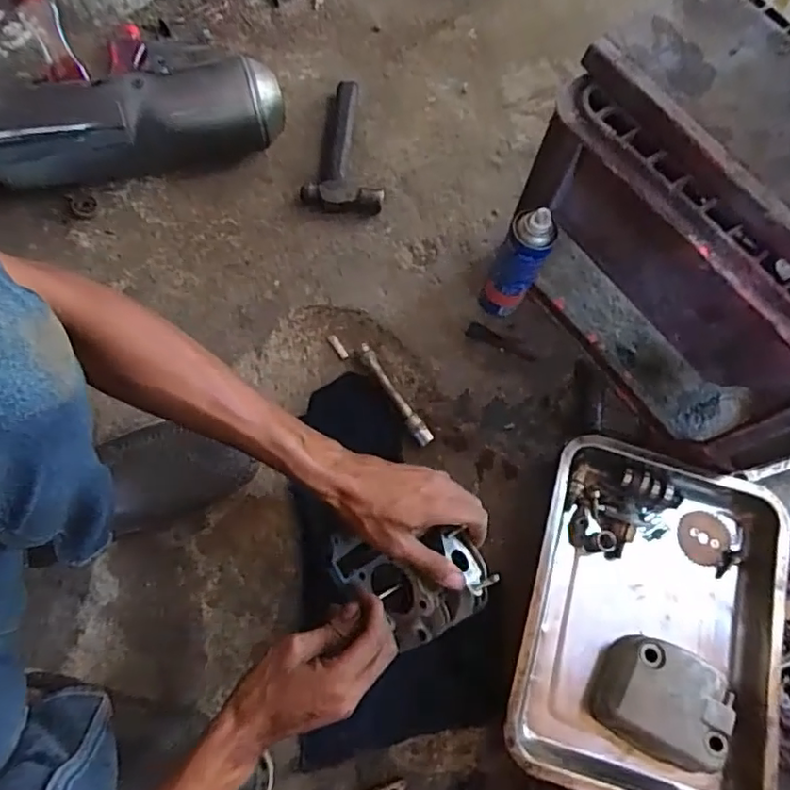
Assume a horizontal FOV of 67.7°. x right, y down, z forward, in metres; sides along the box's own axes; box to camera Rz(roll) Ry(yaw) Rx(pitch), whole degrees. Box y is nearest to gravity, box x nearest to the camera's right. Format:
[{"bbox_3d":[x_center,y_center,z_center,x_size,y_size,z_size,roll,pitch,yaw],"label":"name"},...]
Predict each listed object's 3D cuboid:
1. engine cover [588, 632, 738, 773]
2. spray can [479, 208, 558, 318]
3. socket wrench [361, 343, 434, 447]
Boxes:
[{"bbox_3d":[0.274,0.314,0.610,0.121,0.070,0.107,28,78,9],"label":"engine cover"},{"bbox_3d":[0.143,-0.149,0.697,0.055,0.179,0.052,-1,76,2],"label":"spray can"},{"bbox_3d":[0.000,-0.001,0.728,0.019,0.018,0.143,-33,77,-6],"label":"socket wrench"}]

